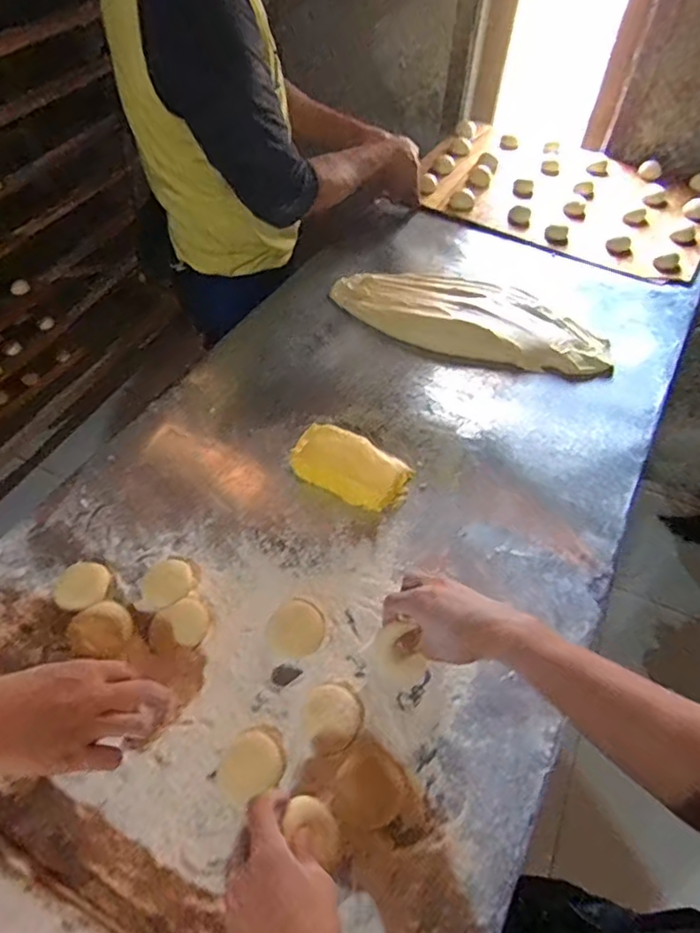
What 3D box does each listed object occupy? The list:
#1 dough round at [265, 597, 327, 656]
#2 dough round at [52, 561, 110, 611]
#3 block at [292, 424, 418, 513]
[{"bbox_3d":[-0.057,0.174,0.615,0.058,0.004,0.059,1,52,-2],"label":"dough round"},{"bbox_3d":[-0.295,0.131,0.631,0.059,0.013,0.058,1,52,-2],"label":"dough round"},{"bbox_3d":[0.001,-0.003,0.735,0.155,0.041,0.087,25,55,16],"label":"block"}]

